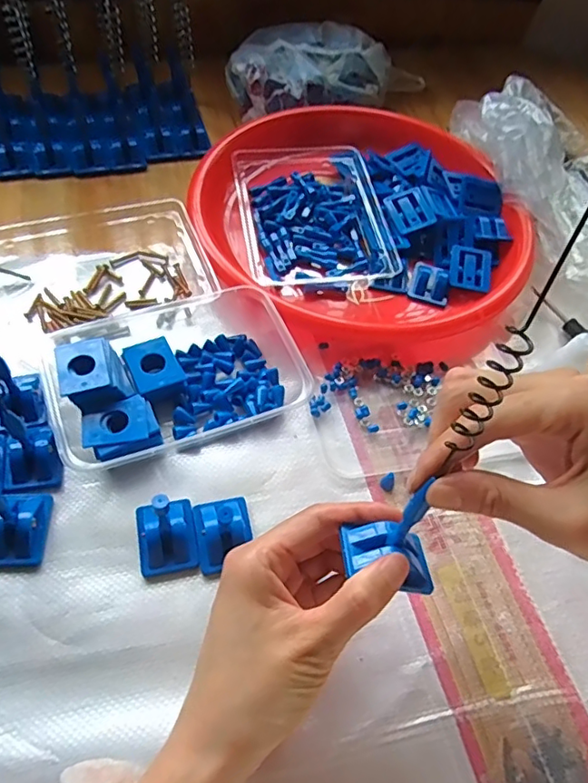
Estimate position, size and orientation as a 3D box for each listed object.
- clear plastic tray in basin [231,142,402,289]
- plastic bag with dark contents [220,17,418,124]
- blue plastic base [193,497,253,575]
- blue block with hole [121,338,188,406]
[{"bbox_3d":[0.012,-0.156,0.501,0.126,0.035,0.177,-6,56,-10],"label":"clear plastic tray in basin"},{"bbox_3d":[0.041,-0.355,0.619,0.233,0.056,0.107,-19,59,-17],"label":"plastic bag with dark contents"},{"bbox_3d":[-0.043,0.087,0.346,0.034,0.019,0.045,-8,57,-11],"label":"blue plastic base"},{"bbox_3d":[-0.098,-0.012,0.398,0.034,0.024,0.044,-25,61,-21],"label":"blue block with hole"}]

